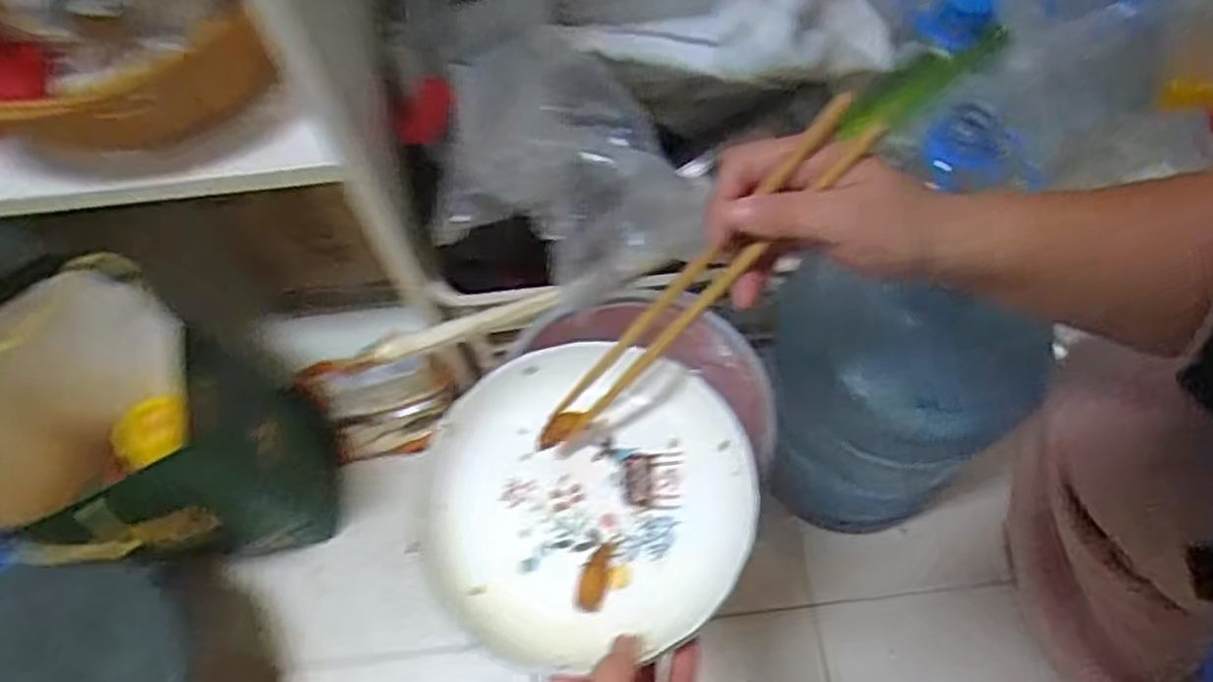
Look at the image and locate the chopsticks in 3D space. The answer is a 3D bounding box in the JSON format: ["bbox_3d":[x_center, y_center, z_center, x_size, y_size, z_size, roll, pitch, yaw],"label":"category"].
[{"bbox_3d":[0.046,-0.030,0.394,0.019,0.222,0.025,0,50,-50],"label":"chopsticks"}]

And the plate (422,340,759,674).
[{"bbox_3d":[-0.011,0.086,0.441,0.179,0.031,0.170,0,62,0],"label":"plate"}]

